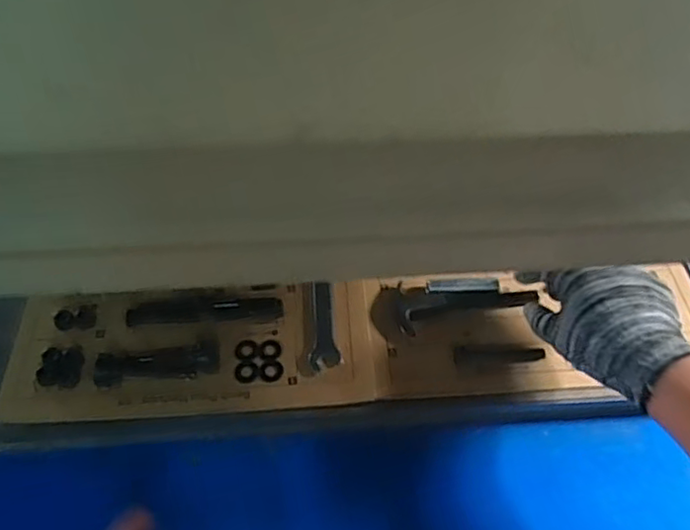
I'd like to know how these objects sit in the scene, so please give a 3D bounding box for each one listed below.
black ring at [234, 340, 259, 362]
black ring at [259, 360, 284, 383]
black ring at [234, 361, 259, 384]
[{"bbox_3d":[-0.087,0.076,0.537,0.021,0.004,0.021,1,51,-1],"label":"black ring"},{"bbox_3d":[-0.064,0.091,0.524,0.021,0.004,0.021,1,51,-1],"label":"black ring"},{"bbox_3d":[-0.085,0.092,0.525,0.021,0.004,0.022,1,51,-1],"label":"black ring"}]

